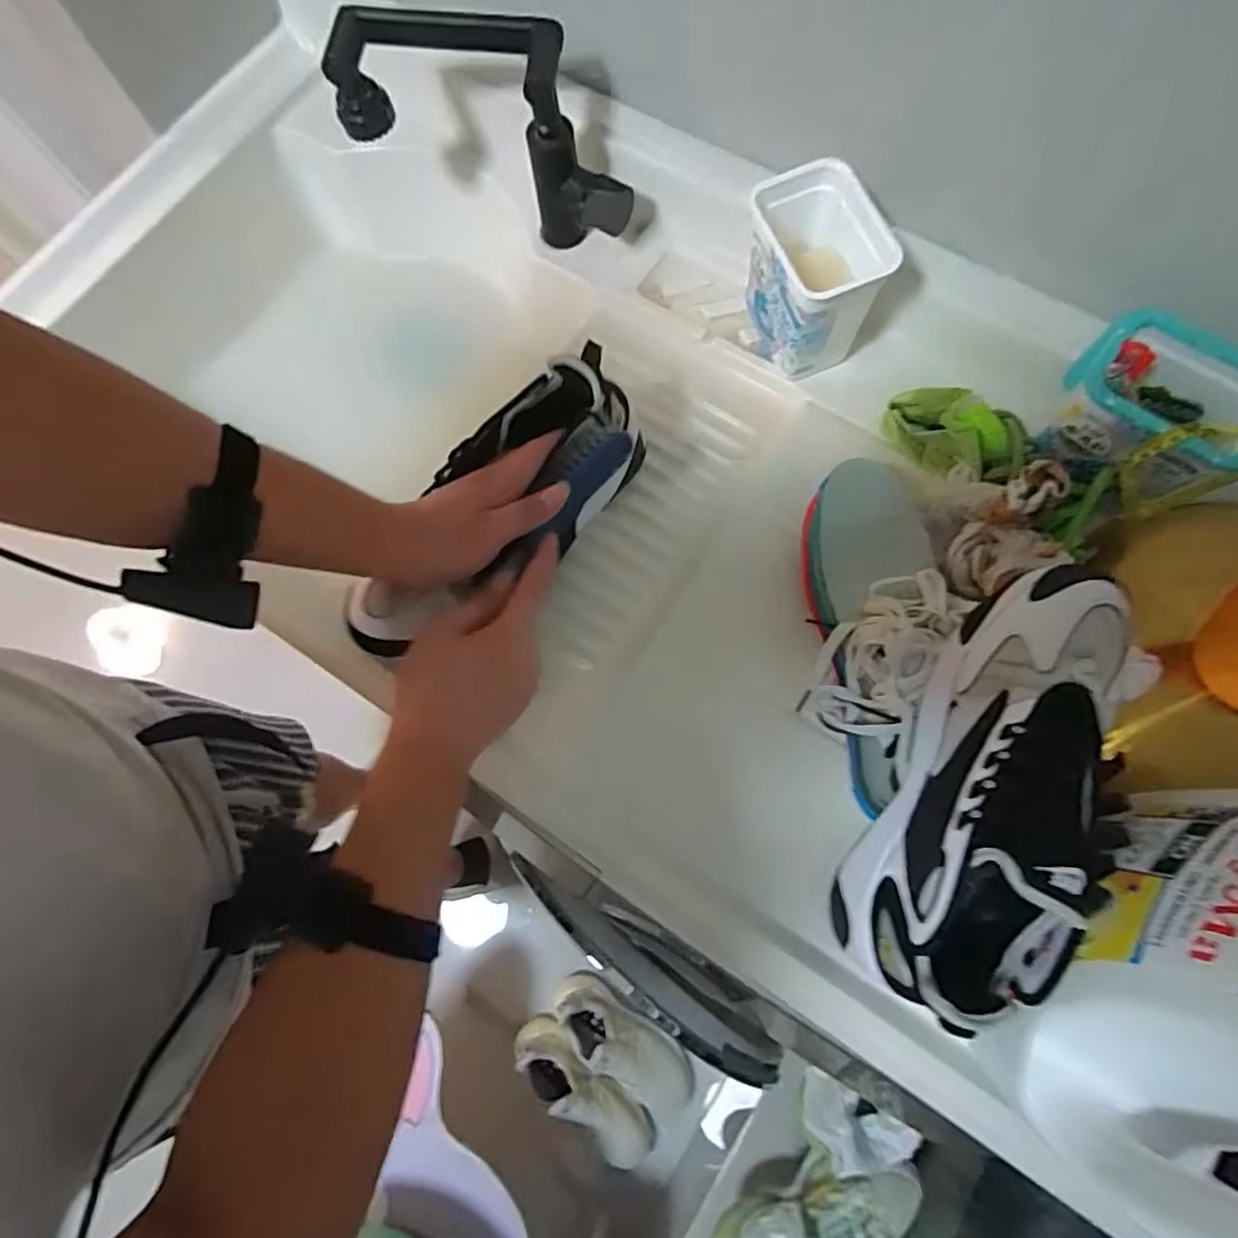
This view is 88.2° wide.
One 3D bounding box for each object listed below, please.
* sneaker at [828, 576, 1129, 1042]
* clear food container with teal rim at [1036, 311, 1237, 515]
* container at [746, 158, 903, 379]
[{"bbox_3d":[0.234,0.104,0.390,0.094,0.113,0.269,19,89,7],"label":"sneaker"},{"bbox_3d":[0.402,-0.152,0.481,0.113,0.085,0.097,26,77,9],"label":"clear food container with teal rim"},{"bbox_3d":[0.166,-0.289,0.559,0.091,0.133,0.118,-18,75,-3],"label":"container"}]

